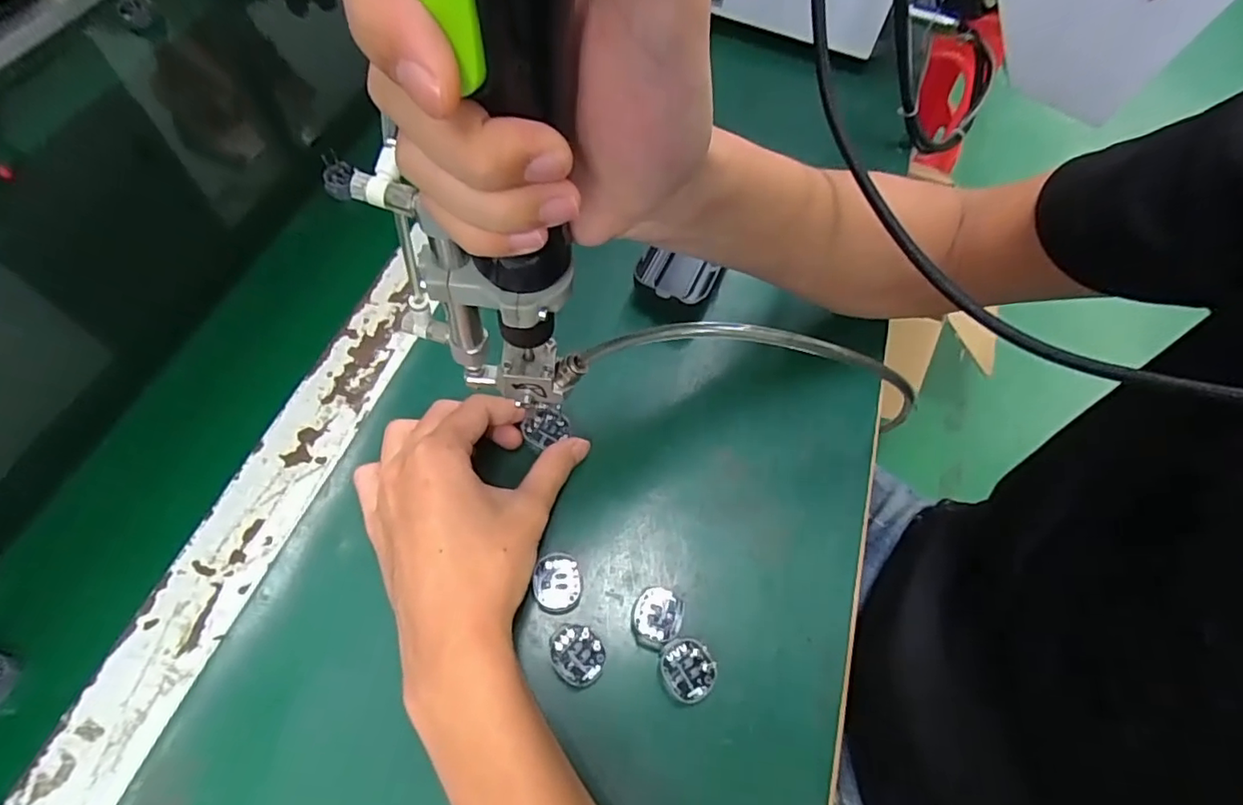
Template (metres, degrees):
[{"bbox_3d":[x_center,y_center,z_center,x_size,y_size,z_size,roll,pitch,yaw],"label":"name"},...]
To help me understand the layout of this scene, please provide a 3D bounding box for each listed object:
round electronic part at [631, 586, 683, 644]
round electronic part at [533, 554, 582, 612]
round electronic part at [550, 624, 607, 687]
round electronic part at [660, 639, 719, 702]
[{"bbox_3d":[0.018,0.107,0.295,0.024,0.004,0.027,14,61,4],"label":"round electronic part"},{"bbox_3d":[-0.033,0.092,0.298,0.024,0.006,0.028,5,61,-1],"label":"round electronic part"},{"bbox_3d":[-0.021,0.123,0.282,0.026,0.004,0.026,2,61,-3],"label":"round electronic part"},{"bbox_3d":[0.033,0.130,0.282,0.027,0.004,0.027,7,61,0],"label":"round electronic part"}]

